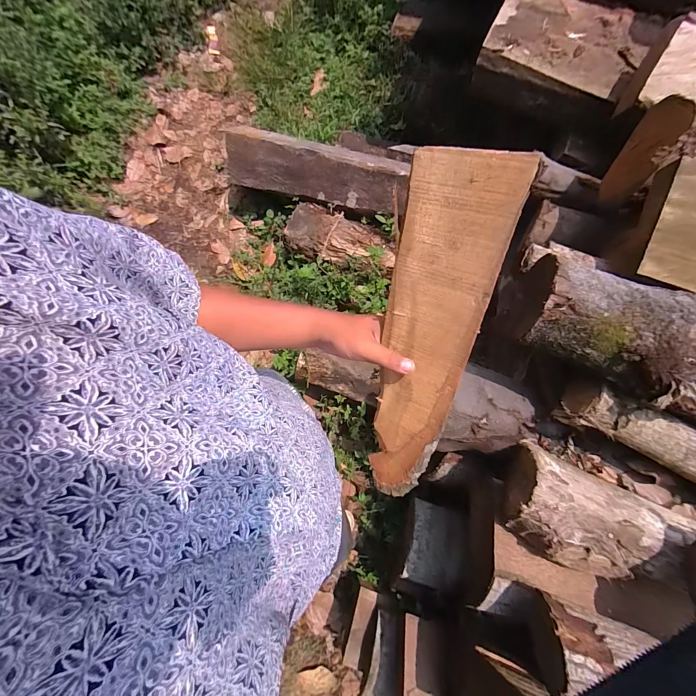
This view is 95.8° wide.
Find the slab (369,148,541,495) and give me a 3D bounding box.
[{"bbox_3d":[0.087,0.026,0.377,0.094,0.033,0.443,6,122,2],"label":"slab"}]

